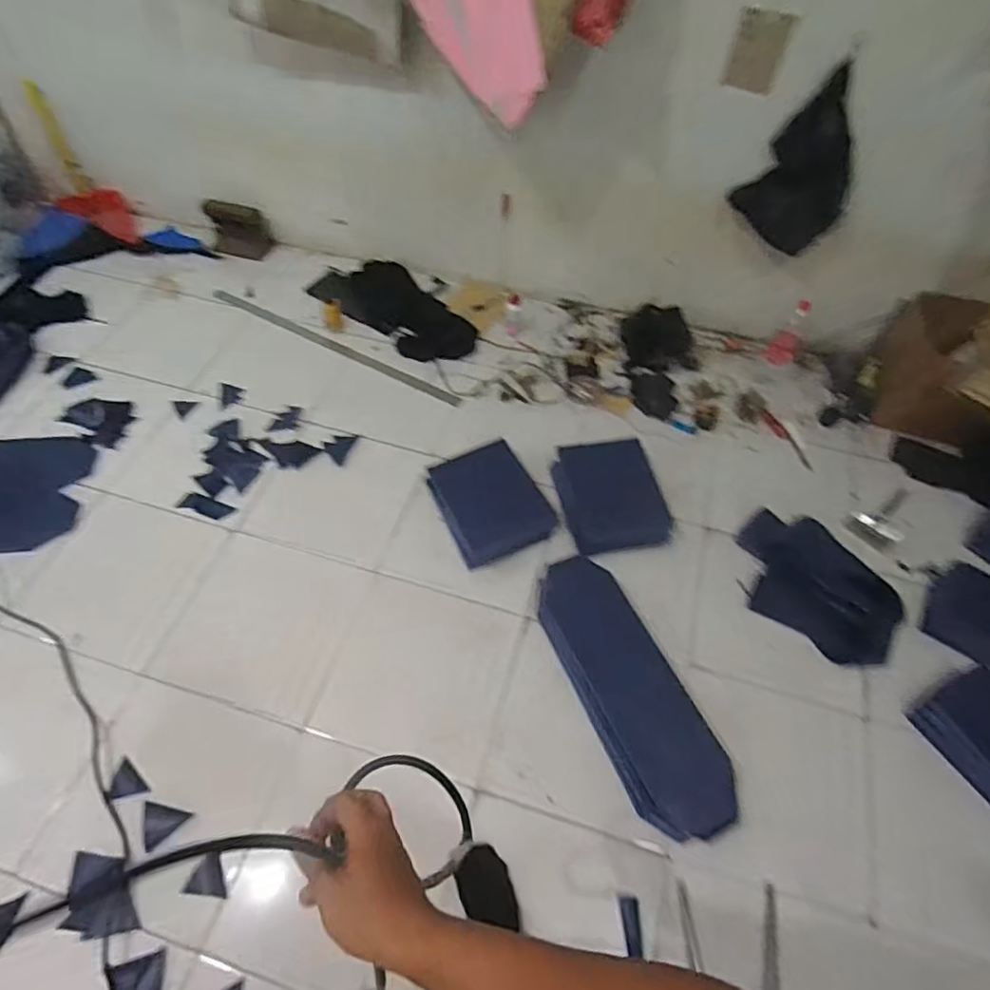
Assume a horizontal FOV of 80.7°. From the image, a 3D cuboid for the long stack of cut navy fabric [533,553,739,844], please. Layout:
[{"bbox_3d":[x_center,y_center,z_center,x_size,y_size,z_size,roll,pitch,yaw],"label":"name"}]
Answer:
[{"bbox_3d":[0.305,0.421,1.319,0.221,0.095,0.641,-19,61,-14],"label":"long stack of cut navy fabric"}]

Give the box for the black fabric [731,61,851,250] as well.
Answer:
[{"bbox_3d":[0.775,-0.822,1.459,0.251,0.398,0.068,23,58,13],"label":"black fabric"}]

